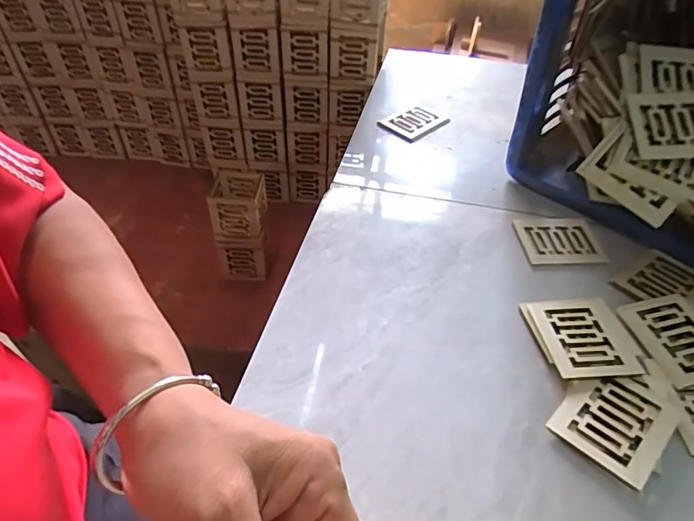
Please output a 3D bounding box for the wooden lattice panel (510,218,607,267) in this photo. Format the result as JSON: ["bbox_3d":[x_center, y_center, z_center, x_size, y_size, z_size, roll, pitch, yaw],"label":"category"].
[{"bbox_3d":[0.221,-0.021,0.501,0.079,0.004,0.067,-1,46,-1],"label":"wooden lattice panel"}]

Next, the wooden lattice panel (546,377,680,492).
[{"bbox_3d":[0.197,0.119,0.356,0.068,0.008,0.075,34,55,29],"label":"wooden lattice panel"}]

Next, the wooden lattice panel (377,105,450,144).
[{"bbox_3d":[0.093,-0.189,0.653,0.074,0.008,0.064,-29,52,-25],"label":"wooden lattice panel"}]

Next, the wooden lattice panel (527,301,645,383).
[{"bbox_3d":[0.200,0.064,0.408,0.071,0.010,0.080,-3,46,-2],"label":"wooden lattice panel"}]

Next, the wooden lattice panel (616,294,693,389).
[{"bbox_3d":[0.282,0.065,0.409,0.066,0.008,0.080,-9,46,-9],"label":"wooden lattice panel"}]

